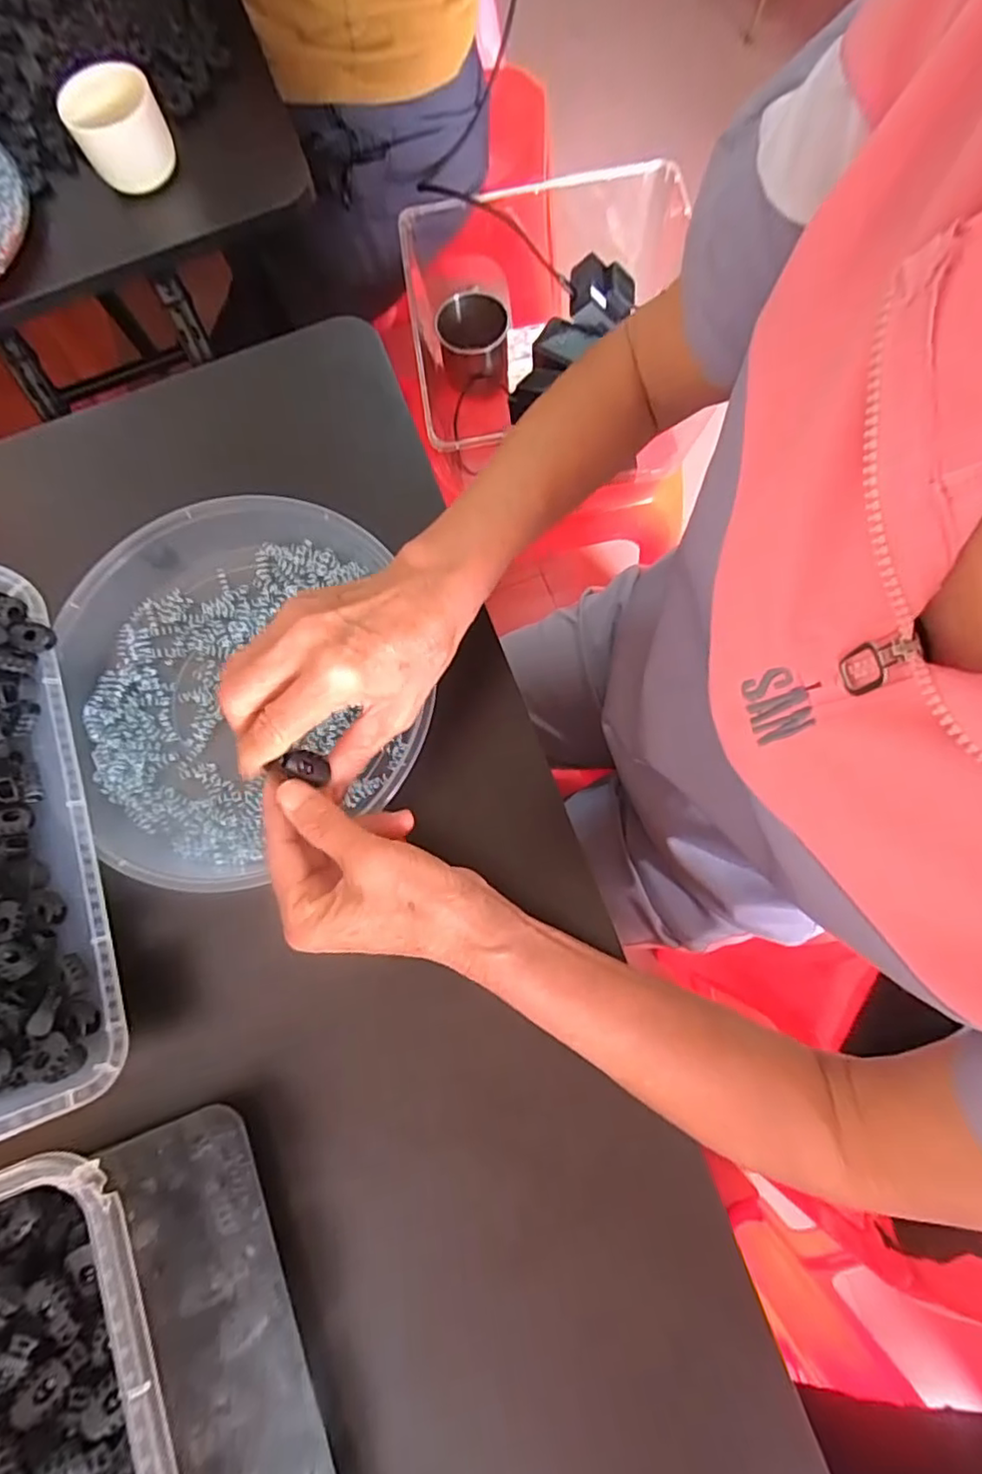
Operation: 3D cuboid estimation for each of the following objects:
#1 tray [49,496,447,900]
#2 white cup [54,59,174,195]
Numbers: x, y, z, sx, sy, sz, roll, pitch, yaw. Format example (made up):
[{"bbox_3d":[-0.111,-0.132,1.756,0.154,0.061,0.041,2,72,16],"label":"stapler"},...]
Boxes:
[{"bbox_3d":[-0.156,-0.033,0.369,0.209,0.047,0.226,-1,77,3],"label":"tray"},{"bbox_3d":[-0.283,-0.463,0.466,0.060,0.049,0.062,30,80,10],"label":"white cup"}]

